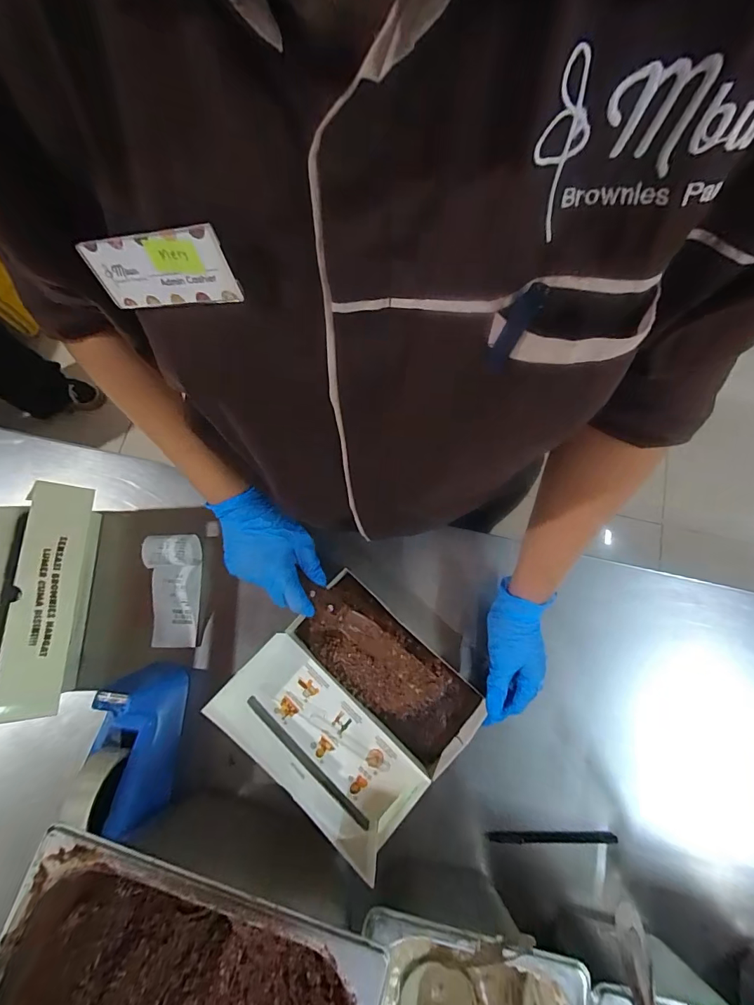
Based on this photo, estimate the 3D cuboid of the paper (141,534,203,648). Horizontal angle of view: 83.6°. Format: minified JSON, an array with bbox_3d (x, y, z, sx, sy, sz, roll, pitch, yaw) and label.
[{"bbox_3d":[-0.257,0.110,0.532,0.060,0.028,0.138,-1,92,1],"label":"paper"}]

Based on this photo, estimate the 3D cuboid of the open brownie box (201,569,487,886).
[{"bbox_3d":[-0.025,0.224,0.471,0.228,0.073,0.213,40,80,10],"label":"open brownie box"}]

